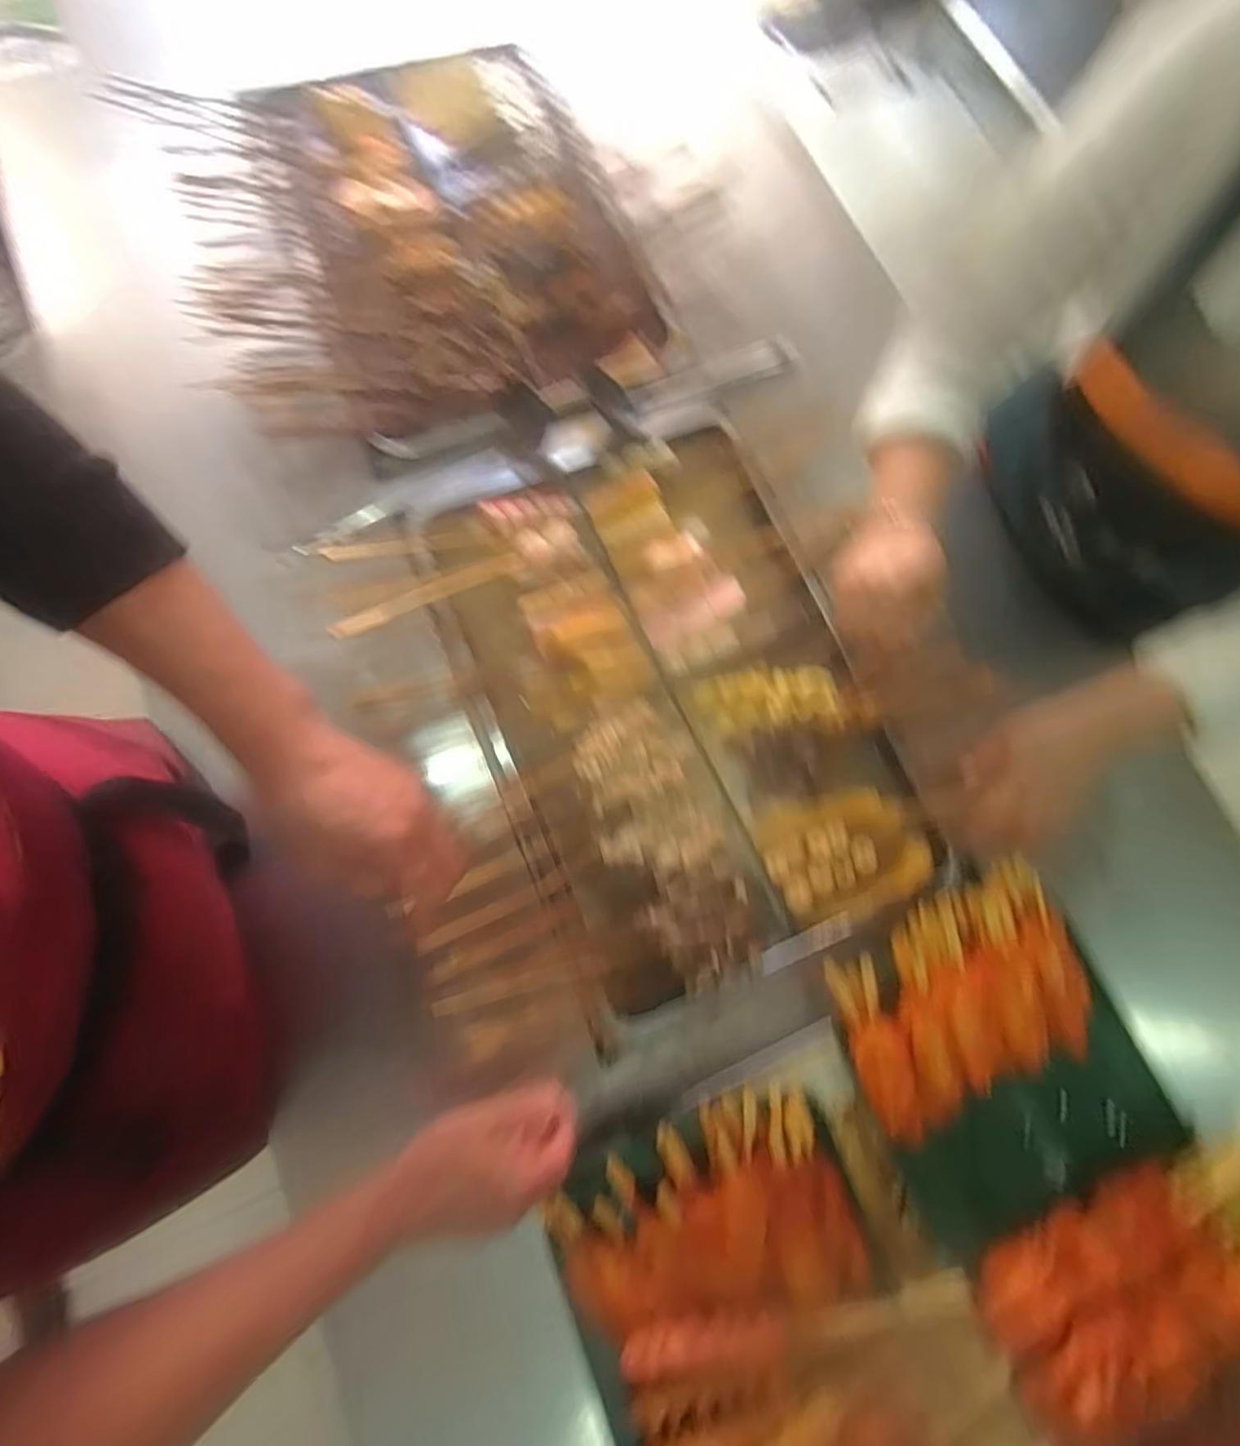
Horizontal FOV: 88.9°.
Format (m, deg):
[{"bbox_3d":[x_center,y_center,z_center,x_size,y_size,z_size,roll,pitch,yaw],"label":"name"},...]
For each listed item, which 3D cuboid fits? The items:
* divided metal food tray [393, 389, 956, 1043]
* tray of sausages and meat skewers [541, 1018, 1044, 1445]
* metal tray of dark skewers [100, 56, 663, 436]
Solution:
[{"bbox_3d":[0.031,-0.026,0.668,0.470,0.059,0.599,-21,76,-7],"label":"divided metal food tray"},{"bbox_3d":[0.132,0.501,0.514,0.305,0.071,0.370,-20,78,-8],"label":"tray of sausages and meat skewers"},{"bbox_3d":[-0.252,-0.636,0.804,0.557,0.054,0.613,-18,78,-8],"label":"metal tray of dark skewers"}]

